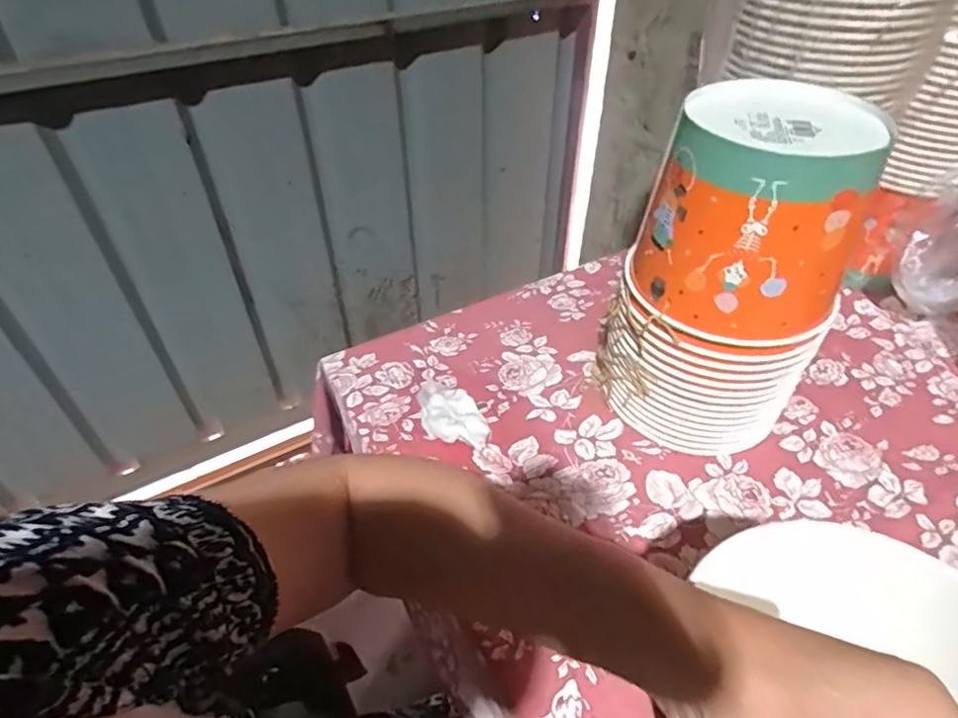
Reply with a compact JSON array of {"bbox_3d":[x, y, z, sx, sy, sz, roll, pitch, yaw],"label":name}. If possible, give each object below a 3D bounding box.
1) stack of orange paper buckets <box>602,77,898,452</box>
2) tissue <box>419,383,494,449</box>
[{"bbox_3d":[0.204,-0.056,0.452,0.146,0.262,0.138,27,50,26],"label":"stack of orange paper buckets"},{"bbox_3d":[-0.027,0.046,0.518,0.054,0.026,0.094,-14,45,-14],"label":"tissue"}]

